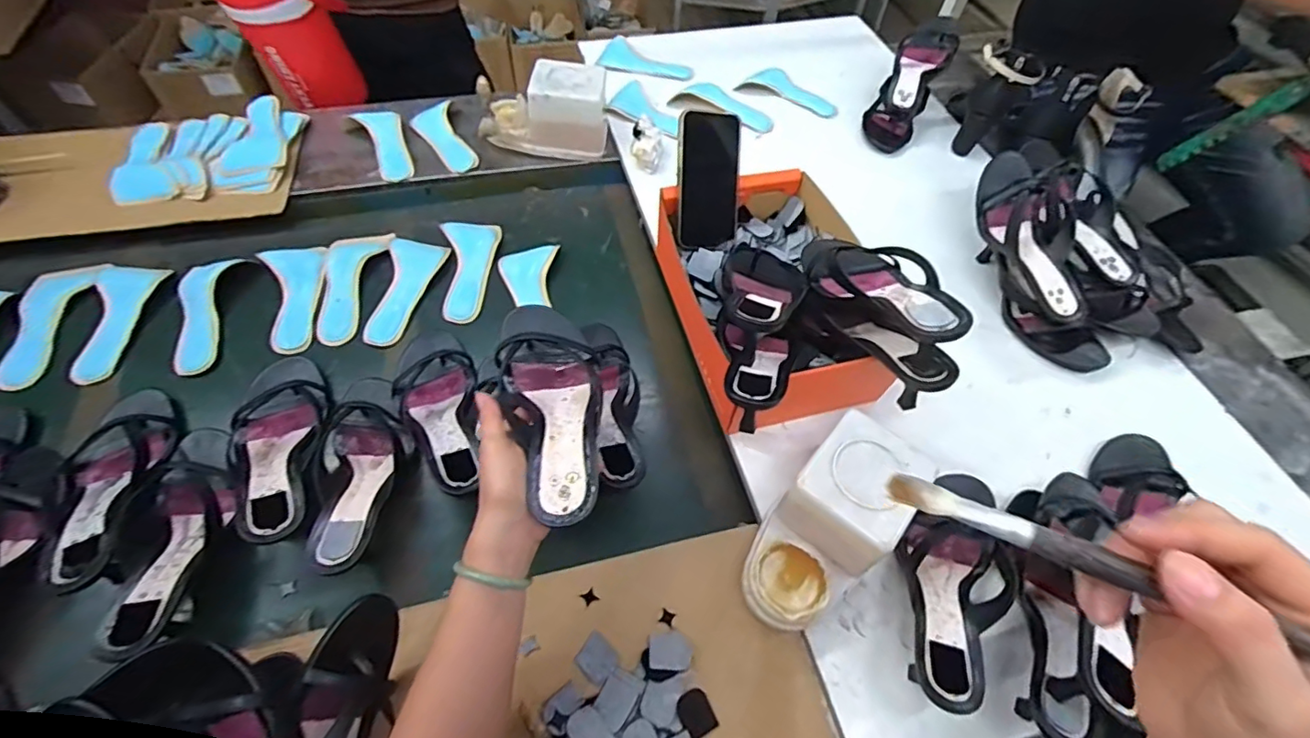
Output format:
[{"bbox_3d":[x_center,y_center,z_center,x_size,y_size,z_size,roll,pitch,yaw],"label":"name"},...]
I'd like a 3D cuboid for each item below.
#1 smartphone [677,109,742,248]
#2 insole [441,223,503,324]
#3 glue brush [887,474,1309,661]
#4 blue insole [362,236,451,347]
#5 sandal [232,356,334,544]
[{"bbox_3d":[0.067,-0.228,0.687,0.078,0.154,0.012,-1,18,-14],"label":"smartphone"},{"bbox_3d":[-0.250,-0.136,0.775,0.073,0.008,0.165,-4,58,-11],"label":"insole"},{"bbox_3d":[0.221,0.094,0.218,0.248,0.011,0.014,20,56,26],"label":"glue brush"},{"bbox_3d":[-0.328,-0.109,0.752,0.079,0.010,0.175,1,57,-4],"label":"blue insole"},{"bbox_3d":[-0.396,0.077,0.596,0.086,0.048,0.237,-17,46,-15],"label":"sandal"}]

